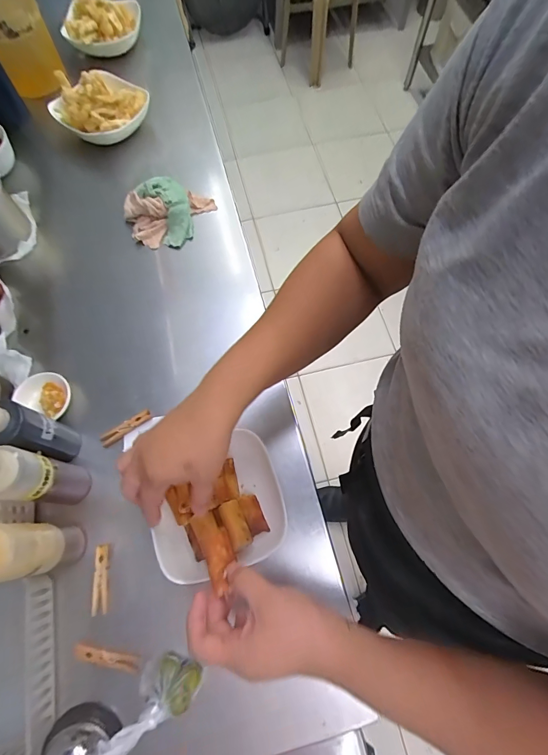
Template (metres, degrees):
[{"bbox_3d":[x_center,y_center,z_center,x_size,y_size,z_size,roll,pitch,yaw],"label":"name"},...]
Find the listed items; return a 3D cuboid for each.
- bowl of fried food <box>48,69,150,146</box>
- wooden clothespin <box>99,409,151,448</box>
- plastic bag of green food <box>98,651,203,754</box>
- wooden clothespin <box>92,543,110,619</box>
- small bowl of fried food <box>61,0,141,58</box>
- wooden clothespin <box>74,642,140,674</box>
[{"bbox_3d":[-0.312,-0.487,0.662,0.136,0.061,0.136,0,68,1],"label":"bowl of fried food"},{"bbox_3d":[-0.194,0.065,0.485,0.070,0.011,0.017,-32,71,-11],"label":"wooden clothespin"},{"bbox_3d":[-0.121,0.318,0.368,0.092,0.058,0.051,-38,72,-13],"label":"plastic bag of green food"},{"bbox_3d":[-0.195,0.226,0.418,0.015,0.013,0.069,-9,68,-3],"label":"wooden clothespin"},{"bbox_3d":[-0.343,-0.702,0.747,0.158,0.069,0.097,-18,69,-7],"label":"small bowl of fried food"},{"bbox_3d":[-0.182,0.299,0.398,0.075,0.011,0.014,12,69,6],"label":"wooden clothespin"}]

